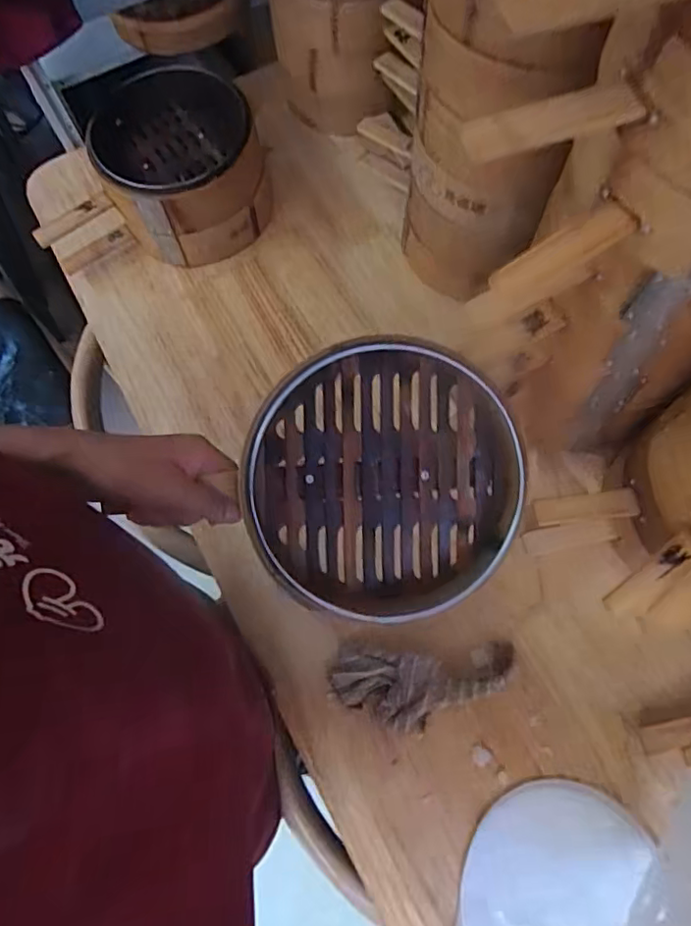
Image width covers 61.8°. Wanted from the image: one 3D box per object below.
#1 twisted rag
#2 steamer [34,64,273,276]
[{"bbox_3d":[0.075,0.218,0.560,0.176,0.041,0.078,0,72,2],"label":"twisted rag"},{"bbox_3d":[-0.236,-0.365,0.729,0.269,0.119,0.193,-4,72,1],"label":"steamer"}]

